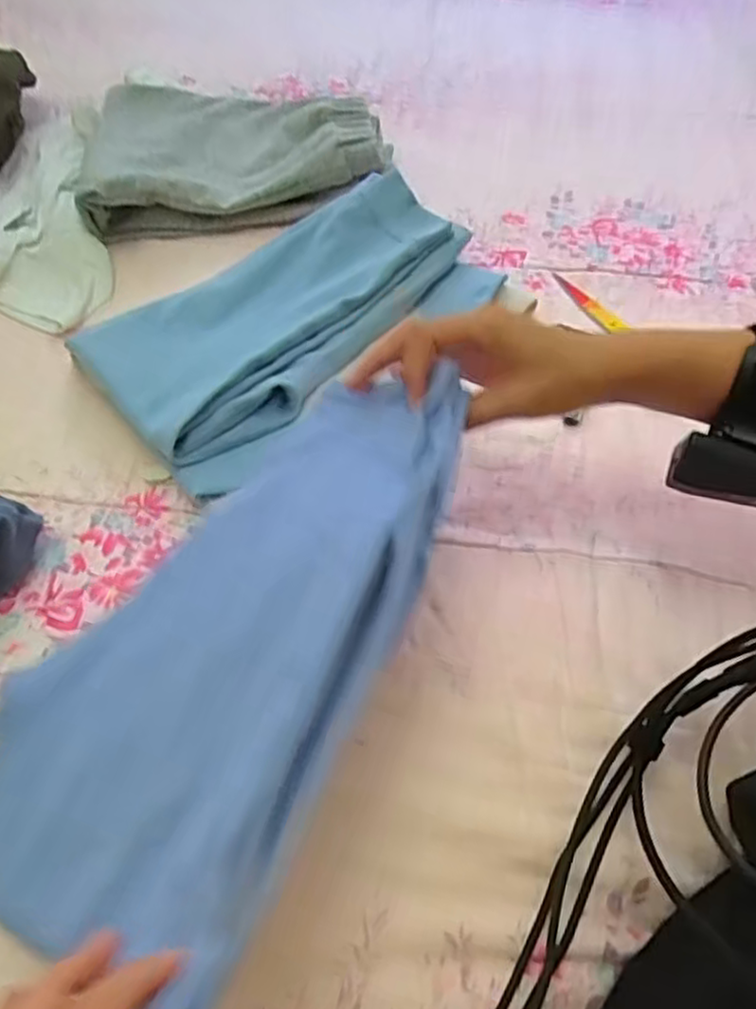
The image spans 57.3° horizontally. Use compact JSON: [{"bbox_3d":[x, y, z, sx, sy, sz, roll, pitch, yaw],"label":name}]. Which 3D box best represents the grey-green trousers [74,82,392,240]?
[{"bbox_3d":[-0.146,-0.365,0.688,0.283,0.056,0.217,-12,59,-8],"label":"grey-green trousers"}]

